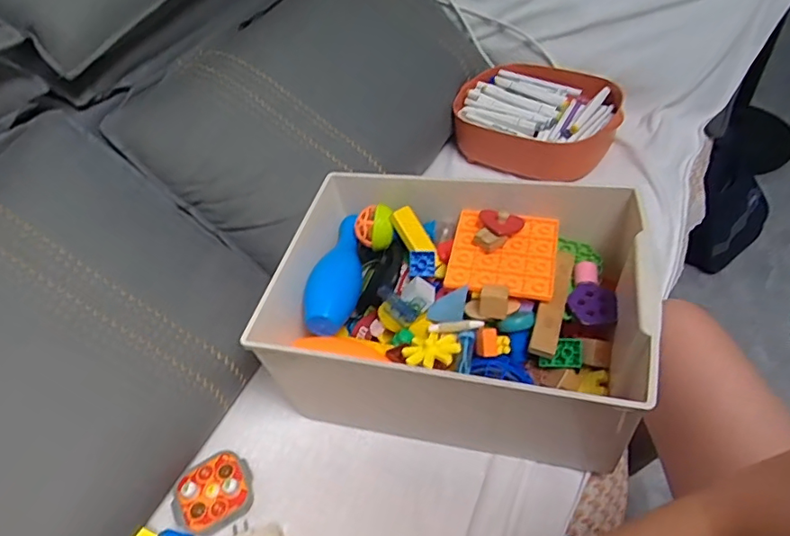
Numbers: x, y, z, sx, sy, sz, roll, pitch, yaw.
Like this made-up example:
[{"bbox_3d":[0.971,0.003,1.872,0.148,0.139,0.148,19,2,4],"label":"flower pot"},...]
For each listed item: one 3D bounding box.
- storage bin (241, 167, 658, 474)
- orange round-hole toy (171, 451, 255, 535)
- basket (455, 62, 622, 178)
[{"bbox_3d":[0.060,0.042,0.649,0.422,0.163,0.290,8,49,14],"label":"storage bin"},{"bbox_3d":[-0.207,0.254,0.607,0.088,0.031,0.076,-29,50,-19],"label":"orange round-hole toy"},{"bbox_3d":[0.247,-0.262,0.947,0.277,0.087,0.216,19,52,23],"label":"basket"}]

